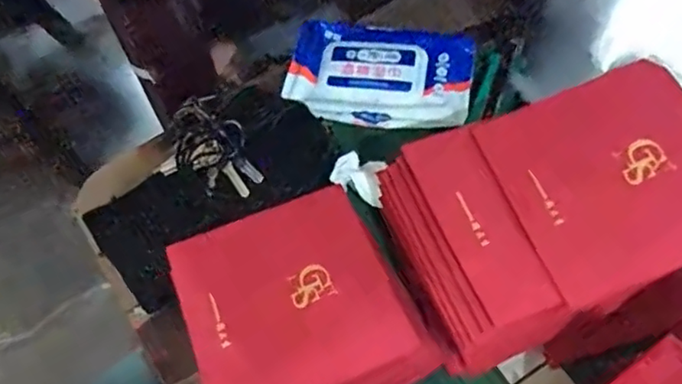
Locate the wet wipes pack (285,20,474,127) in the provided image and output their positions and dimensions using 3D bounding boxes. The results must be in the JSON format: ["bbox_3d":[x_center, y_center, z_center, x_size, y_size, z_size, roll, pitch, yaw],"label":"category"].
[{"bbox_3d":[0.034,-0.110,0.545,0.163,0.035,0.102,3,63,2],"label":"wet wipes pack"}]

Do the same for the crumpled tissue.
[{"bbox_3d":[0.014,-0.011,0.484,0.041,0.019,0.045,9,63,5],"label":"crumpled tissue"}]

